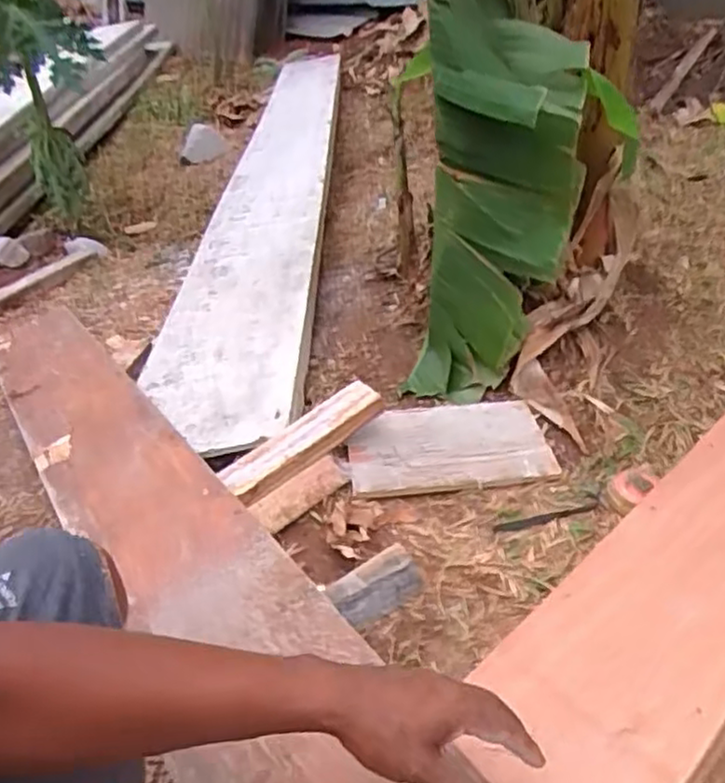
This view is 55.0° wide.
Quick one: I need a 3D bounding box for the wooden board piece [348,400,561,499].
[{"bbox_3d":[0.129,0.079,1.068,0.299,0.025,0.193,-6,35,-4],"label":"wooden board piece"}]

